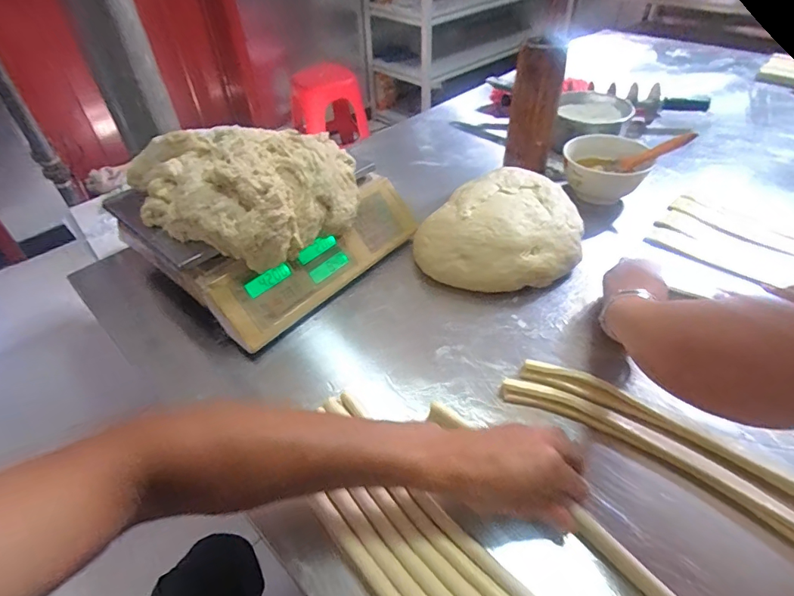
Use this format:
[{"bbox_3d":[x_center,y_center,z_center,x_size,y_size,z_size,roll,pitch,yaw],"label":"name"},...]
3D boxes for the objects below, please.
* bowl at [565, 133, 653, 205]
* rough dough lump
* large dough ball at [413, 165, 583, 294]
[{"bbox_3d":[0.364,-0.224,0.813,0.137,0.084,0.159,10,43,15],"label":"bowl"},{"bbox_3d":[-0.200,-0.159,0.629,0.232,0.113,0.248,31,53,30],"label":"rough dough lump"},{"bbox_3d":[0.157,-0.109,0.693,0.242,0.100,0.221,-2,41,2],"label":"large dough ball"}]

